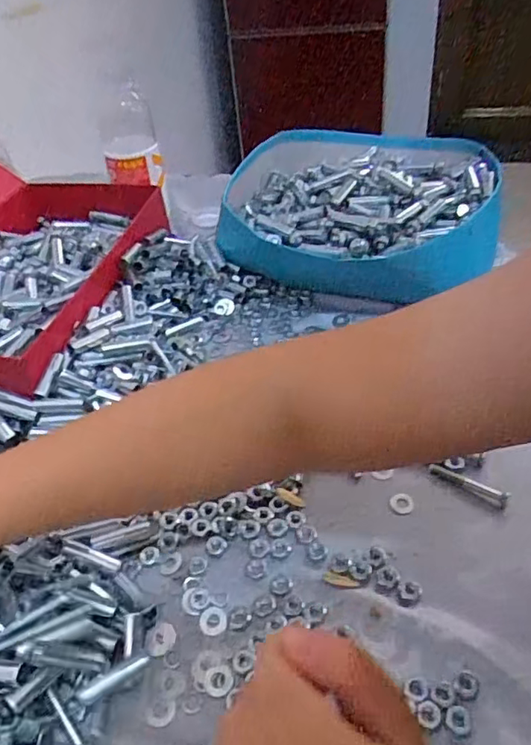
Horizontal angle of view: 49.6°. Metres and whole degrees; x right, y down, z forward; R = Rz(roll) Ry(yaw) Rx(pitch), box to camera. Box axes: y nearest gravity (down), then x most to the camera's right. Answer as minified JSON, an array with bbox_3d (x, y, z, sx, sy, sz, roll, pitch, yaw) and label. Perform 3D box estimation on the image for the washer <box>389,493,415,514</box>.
[{"bbox_3d":[0.096,0.093,0.407,0.017,0.004,0.014,-1,42,5],"label":"washer"}]

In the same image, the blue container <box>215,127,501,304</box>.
[{"bbox_3d":[0.099,-0.183,0.634,0.271,0.080,0.271,2,43,8],"label":"blue container"}]

